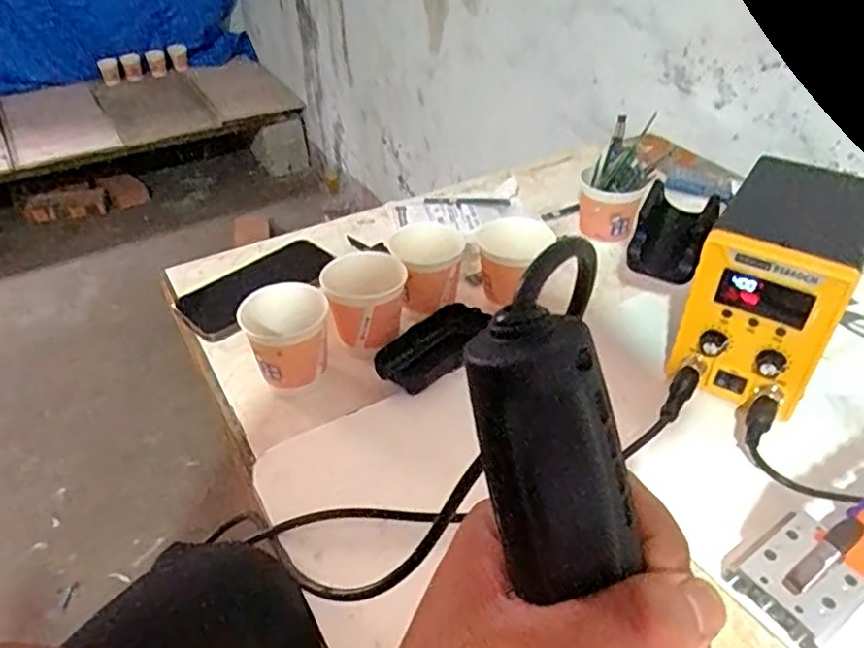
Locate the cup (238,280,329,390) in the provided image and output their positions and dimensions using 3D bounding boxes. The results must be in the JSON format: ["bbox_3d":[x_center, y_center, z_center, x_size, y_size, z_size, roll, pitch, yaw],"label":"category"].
[{"bbox_3d":[-0.116,0.010,0.536,0.072,0.068,0.066,-13,40,-14],"label":"cup"}]

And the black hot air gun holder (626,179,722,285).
[{"bbox_3d":[0.191,-0.070,0.518,0.057,0.071,0.035,19,3,25],"label":"black hot air gun holder"}]

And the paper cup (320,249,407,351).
[{"bbox_3d":[-0.057,-0.016,0.569,0.068,0.067,0.073,-1,39,0],"label":"paper cup"}]

